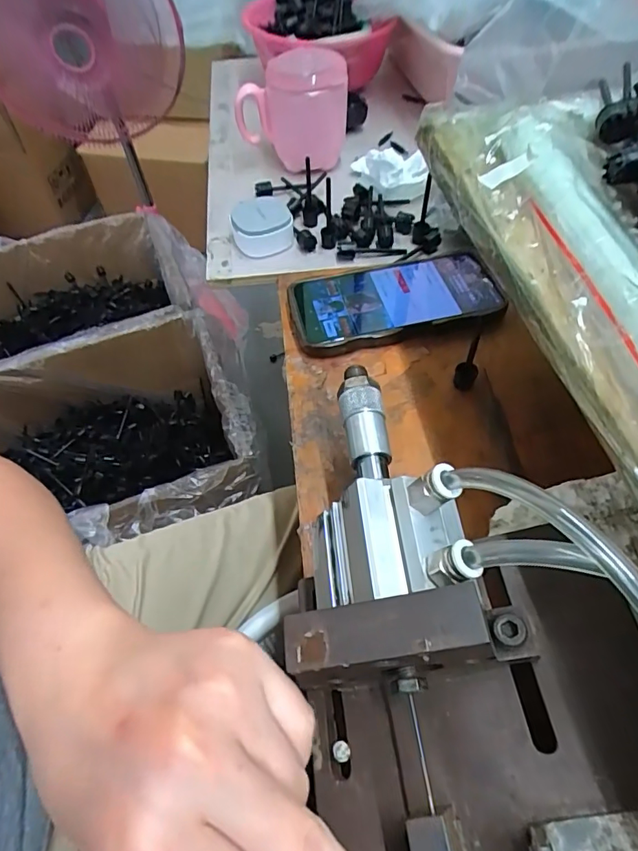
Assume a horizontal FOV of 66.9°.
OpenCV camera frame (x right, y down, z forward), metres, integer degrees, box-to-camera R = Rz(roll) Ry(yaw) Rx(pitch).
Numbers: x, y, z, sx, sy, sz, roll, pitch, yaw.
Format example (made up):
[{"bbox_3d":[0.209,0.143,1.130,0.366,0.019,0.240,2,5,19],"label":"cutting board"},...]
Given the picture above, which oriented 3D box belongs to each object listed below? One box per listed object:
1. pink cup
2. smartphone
[{"bbox_3d":[-0.024,-0.311,0.480,0.097,0.092,0.066,27,61,19],"label":"pink cup"},{"bbox_3d":[0.061,-0.102,0.391,0.165,0.013,0.080,-10,56,-5],"label":"smartphone"}]

